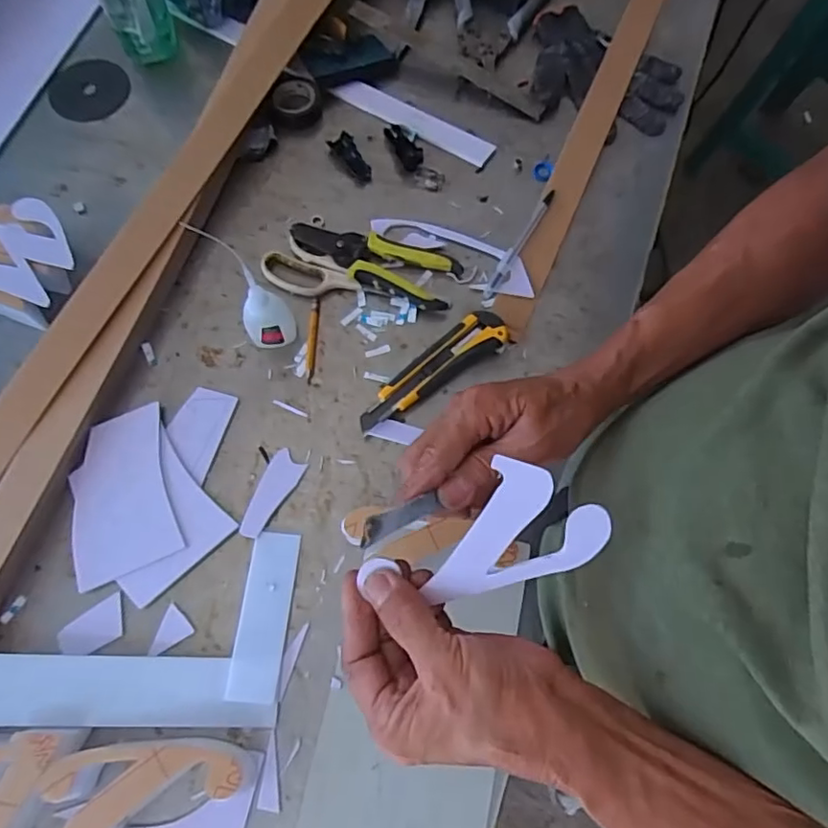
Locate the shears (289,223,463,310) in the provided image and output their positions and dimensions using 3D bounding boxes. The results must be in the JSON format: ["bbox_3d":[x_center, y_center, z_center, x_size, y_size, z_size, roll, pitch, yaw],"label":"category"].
[{"bbox_3d":[-0.040,-0.157,0.593,0.169,0.020,0.065,20,72,7],"label":"shears"}]

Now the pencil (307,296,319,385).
[{"bbox_3d":[-0.098,-0.074,0.570,0.009,0.009,0.092,1,70,0],"label":"pencil"}]

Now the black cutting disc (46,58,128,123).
[{"bbox_3d":[-0.372,-0.370,0.673,0.087,0.005,0.082,0,76,-2],"label":"black cutting disc"}]

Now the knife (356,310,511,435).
[{"bbox_3d":[0.014,-0.043,0.555,0.161,0.019,0.041,-33,74,-11],"label":"knife"}]

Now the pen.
[{"bbox_3d":[0.109,-0.177,0.604,0.013,0.008,0.144,29,73,10],"label":"pen"}]

